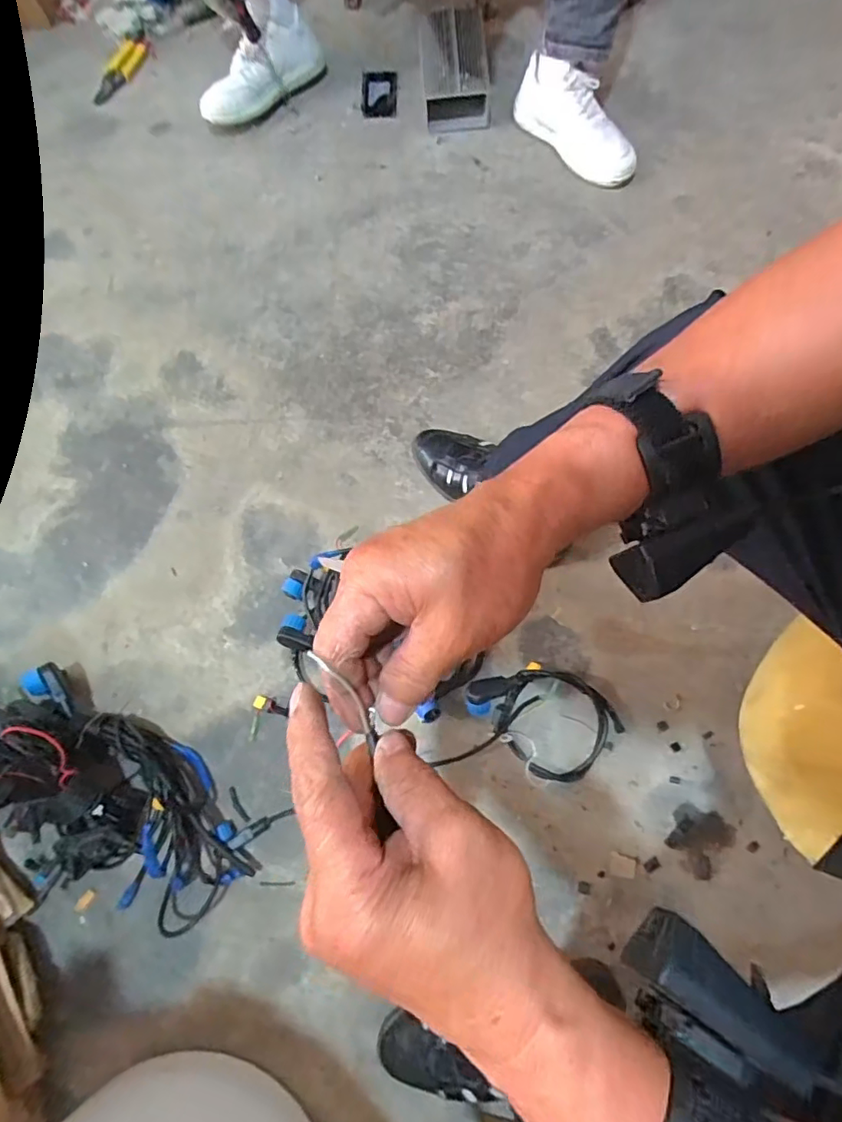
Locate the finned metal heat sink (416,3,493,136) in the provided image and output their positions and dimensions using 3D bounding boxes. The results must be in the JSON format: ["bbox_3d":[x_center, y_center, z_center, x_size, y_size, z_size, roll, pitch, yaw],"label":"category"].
[{"bbox_3d":[0.062,-0.885,0.987,0.123,0.072,0.215,-3,75,1],"label":"finned metal heat sink"}]

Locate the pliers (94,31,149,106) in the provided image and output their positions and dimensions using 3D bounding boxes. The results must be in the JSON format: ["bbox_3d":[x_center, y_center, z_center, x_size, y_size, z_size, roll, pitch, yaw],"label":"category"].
[{"bbox_3d":[-0.574,-0.954,1.062,0.045,0.030,0.178,17,76,6],"label":"pliers"}]

